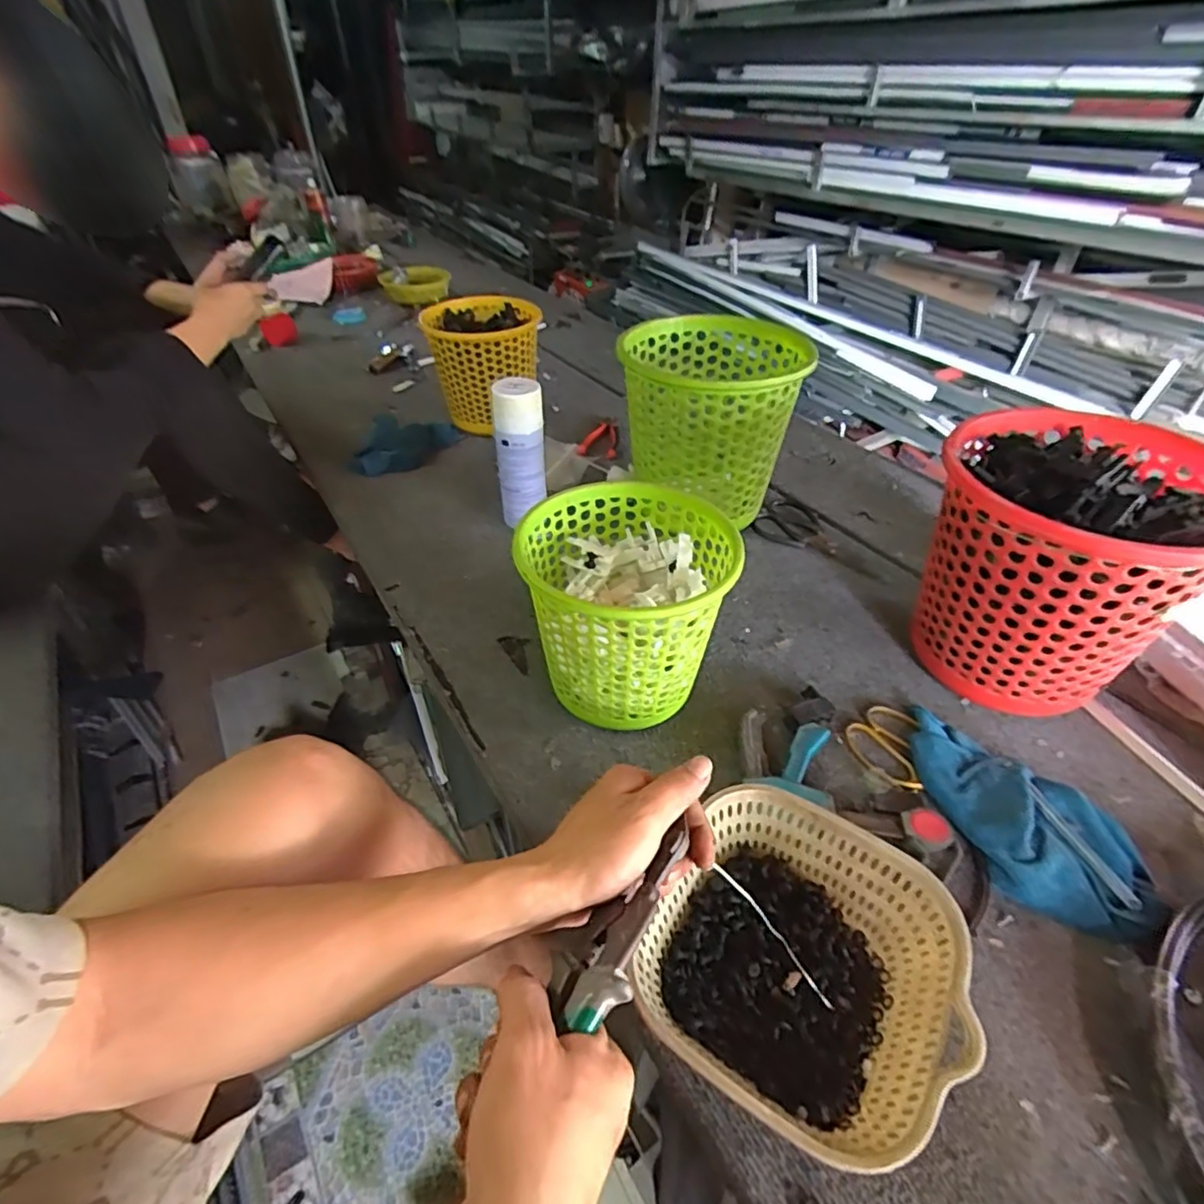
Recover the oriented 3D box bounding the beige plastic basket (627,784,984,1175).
[{"bbox_3d":[0.130,0.252,0.430,0.199,0.089,0.191,21,45,23],"label":"beige plastic basket"}]

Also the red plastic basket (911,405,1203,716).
[{"bbox_3d":[0.443,-0.027,0.629,0.236,0.249,0.240,25,47,26],"label":"red plastic basket"}]

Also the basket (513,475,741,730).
[{"bbox_3d":[0.022,0.016,0.618,0.197,0.195,0.201,0,41,0],"label":"basket"}]

